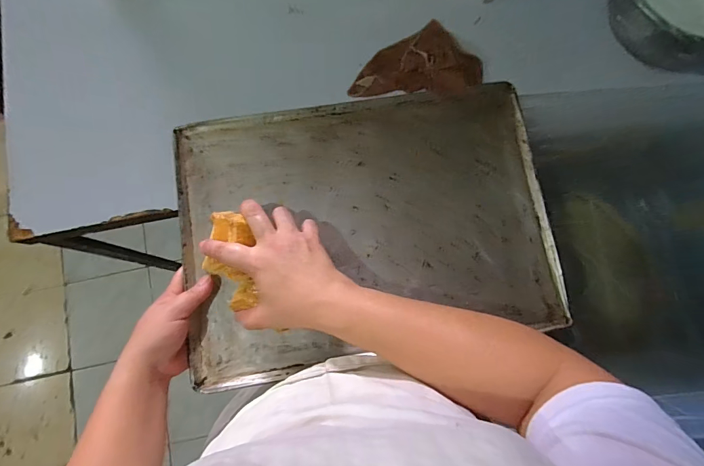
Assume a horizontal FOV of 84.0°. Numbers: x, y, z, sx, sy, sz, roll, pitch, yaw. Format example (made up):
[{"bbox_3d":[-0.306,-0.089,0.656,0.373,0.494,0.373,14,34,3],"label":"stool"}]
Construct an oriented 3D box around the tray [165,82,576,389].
[{"bbox_3d":[0.019,-0.014,0.494,0.445,0.034,0.323,-10,77,-1],"label":"tray"}]

